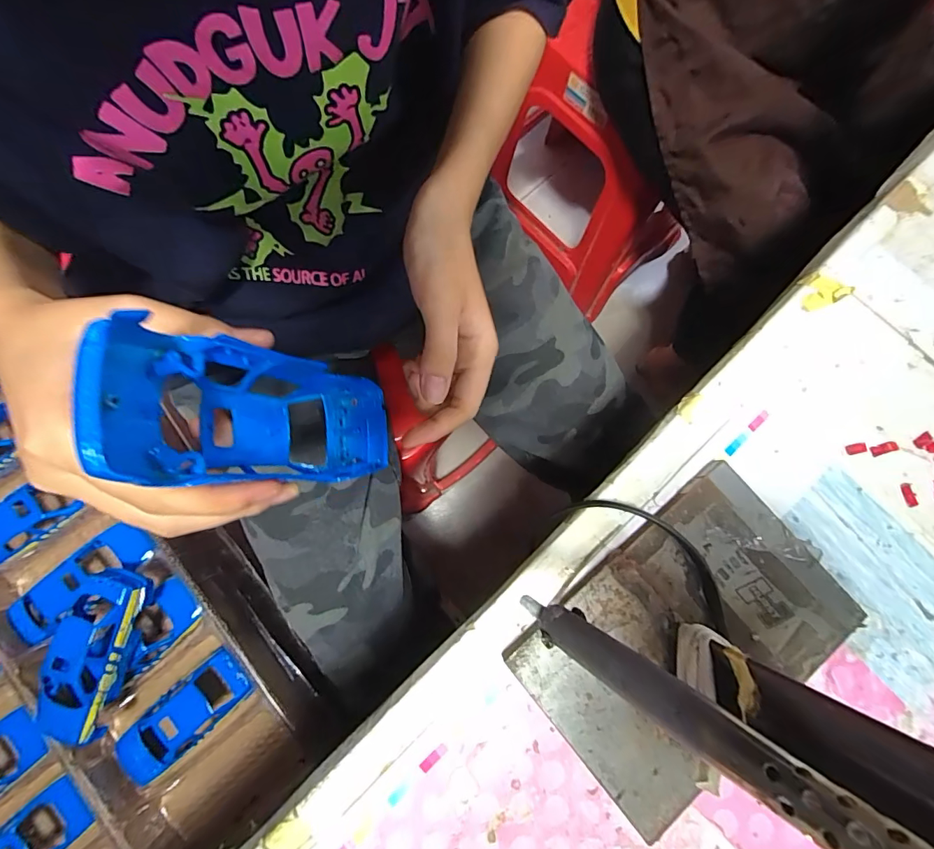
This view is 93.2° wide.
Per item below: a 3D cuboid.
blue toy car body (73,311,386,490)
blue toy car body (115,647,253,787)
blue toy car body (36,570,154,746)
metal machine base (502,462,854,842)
[{"bbox_3d":[-0.089,-0.003,0.189,0.041,0.126,0.054,-15,79,24],"label":"blue toy car body"},{"bbox_3d":[-0.245,0.253,0.384,0.121,0.034,0.049,-40,85,-9],"label":"blue toy car body"},{"bbox_3d":[-0.308,0.187,0.360,0.060,0.041,0.133,15,80,-1],"label":"blue toy car body"},{"bbox_3d":[0.103,0.101,0.213,0.147,0.012,0.097,-39,82,-8],"label":"metal machine base"}]

